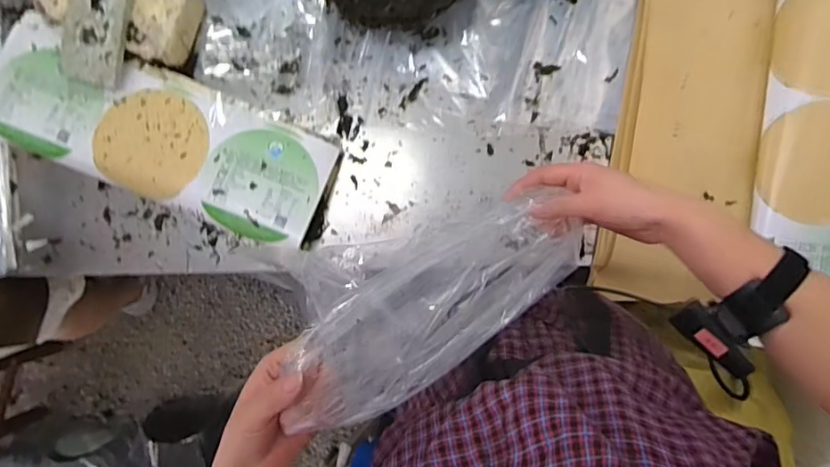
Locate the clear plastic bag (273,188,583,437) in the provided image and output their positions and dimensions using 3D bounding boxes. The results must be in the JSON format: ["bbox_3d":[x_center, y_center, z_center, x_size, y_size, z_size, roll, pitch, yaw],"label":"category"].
[{"bbox_3d":[0.018,0.047,0.451,0.267,0.050,0.135,-23,88,-24],"label":"clear plastic bag"}]

